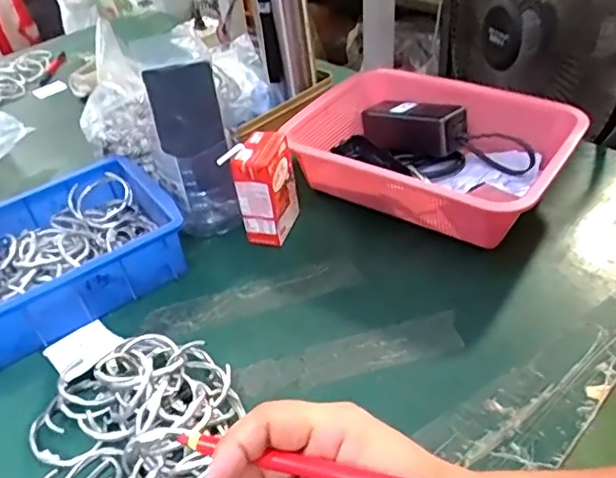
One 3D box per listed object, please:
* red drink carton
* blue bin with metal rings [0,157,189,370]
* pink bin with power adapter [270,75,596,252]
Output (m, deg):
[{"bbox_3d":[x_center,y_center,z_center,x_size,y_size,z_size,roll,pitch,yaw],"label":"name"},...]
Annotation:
[{"bbox_3d":[-0.046,-0.054,0.620,0.045,0.120,0.067,11,42,20],"label":"red drink carton"},{"bbox_3d":[-0.265,0.017,0.592,0.238,0.068,0.167,-28,44,-24],"label":"blue bin with metal rings"},{"bbox_3d":[0.141,-0.104,0.664,0.294,0.105,0.224,24,48,31],"label":"pink bin with power adapter"}]

